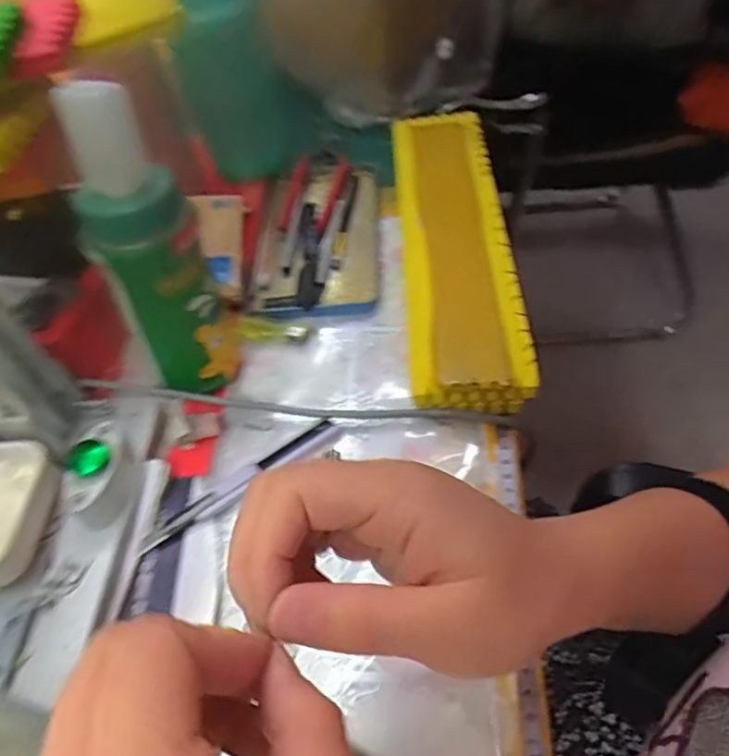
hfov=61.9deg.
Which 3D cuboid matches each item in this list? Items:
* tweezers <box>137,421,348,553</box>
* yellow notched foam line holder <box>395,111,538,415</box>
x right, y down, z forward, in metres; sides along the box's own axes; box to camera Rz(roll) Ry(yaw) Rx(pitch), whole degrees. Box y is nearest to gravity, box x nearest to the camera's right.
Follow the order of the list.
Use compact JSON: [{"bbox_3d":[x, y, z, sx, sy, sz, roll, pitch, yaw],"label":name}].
[{"bbox_3d":[-0.074,0.062,0.372,0.136,0.006,0.015,-32,54,-19],"label":"tweezers"},{"bbox_3d":[0.069,-0.111,0.473,0.078,0.040,0.318,-3,51,4],"label":"yellow notched foam line holder"}]

